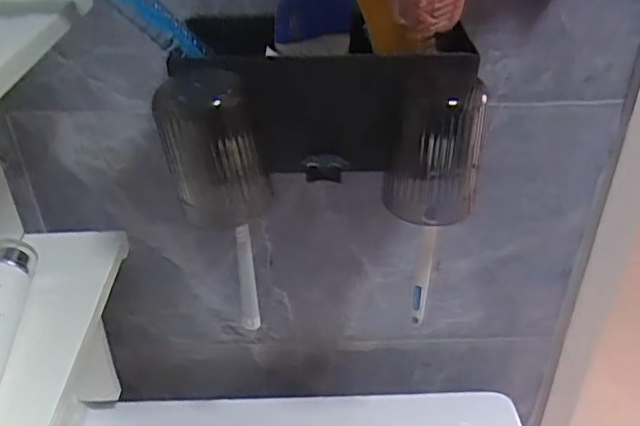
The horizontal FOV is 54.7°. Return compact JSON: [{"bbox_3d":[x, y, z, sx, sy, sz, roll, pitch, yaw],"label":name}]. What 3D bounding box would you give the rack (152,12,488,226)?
[{"bbox_3d":[0.010,-0.067,0.455,0.199,0.127,0.104,2,34,4],"label":"rack"}]

